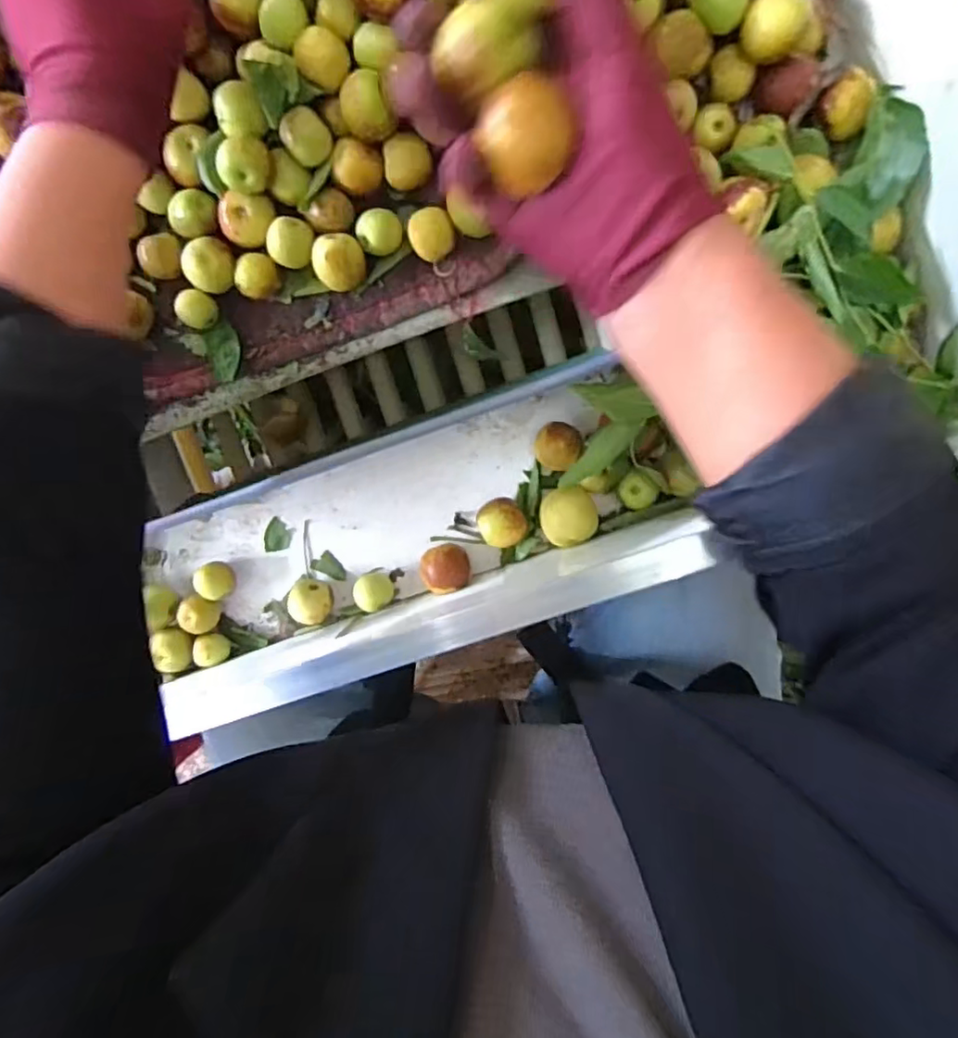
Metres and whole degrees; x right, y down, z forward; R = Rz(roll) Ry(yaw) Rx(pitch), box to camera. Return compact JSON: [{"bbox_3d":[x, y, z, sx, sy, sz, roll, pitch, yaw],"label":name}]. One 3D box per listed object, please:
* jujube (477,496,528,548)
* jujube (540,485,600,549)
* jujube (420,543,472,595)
[{"bbox_3d":[0.017,0.003,0.445,0.032,0.026,0.035,0,91,6],"label":"jujube"},{"bbox_3d":[0.063,-0.001,0.435,0.038,0.032,0.040,0,91,6],"label":"jujube"},{"bbox_3d":[-0.023,0.036,0.452,0.036,0.028,0.034,0,91,6],"label":"jujube"}]

